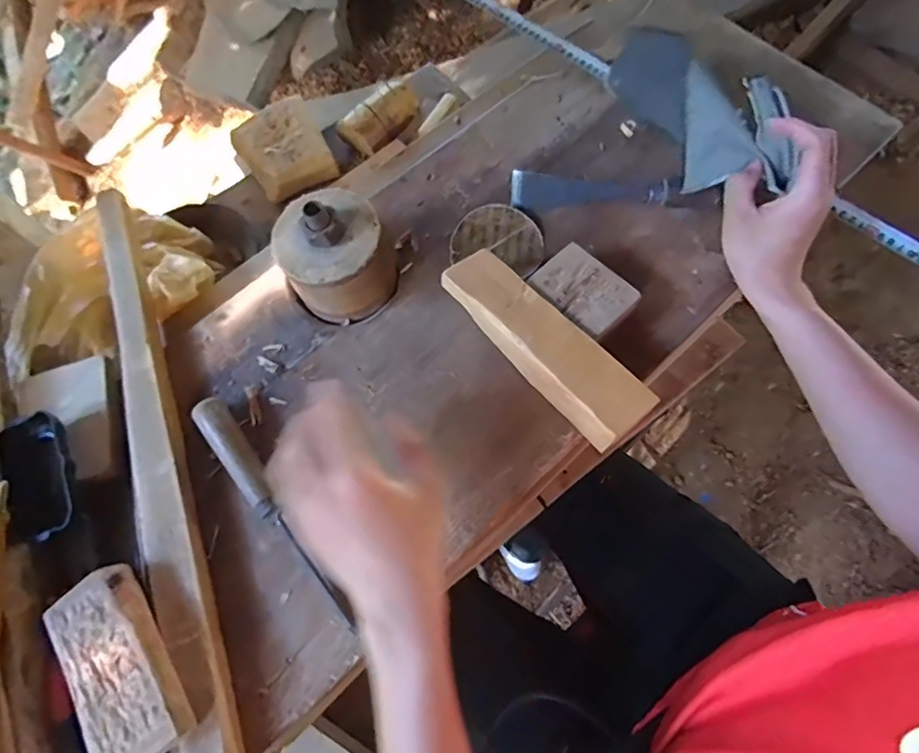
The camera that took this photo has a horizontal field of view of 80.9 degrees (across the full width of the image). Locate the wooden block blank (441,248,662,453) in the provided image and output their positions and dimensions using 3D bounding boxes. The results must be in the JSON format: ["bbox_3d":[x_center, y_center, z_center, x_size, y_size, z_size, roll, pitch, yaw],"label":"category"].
[{"bbox_3d":[0.075,-0.029,0.480,0.058,0.041,0.206,-39,71,-12],"label":"wooden block blank"}]

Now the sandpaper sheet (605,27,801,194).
[{"bbox_3d":[0.220,-0.243,0.491,0.016,0.103,0.190,-27,83,-33],"label":"sandpaper sheet"}]

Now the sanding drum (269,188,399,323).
[{"bbox_3d":[-0.115,-0.116,0.508,0.104,0.097,0.100,-18,68,-5],"label":"sanding drum"}]

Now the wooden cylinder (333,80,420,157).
[{"bbox_3d":[-0.104,-0.351,0.735,0.059,0.046,0.113,39,75,16],"label":"wooden cylinder"}]

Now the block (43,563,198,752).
[{"bbox_3d":[-0.253,0.215,0.398,0.061,0.025,0.136,-34,70,-11],"label":"block"}]

